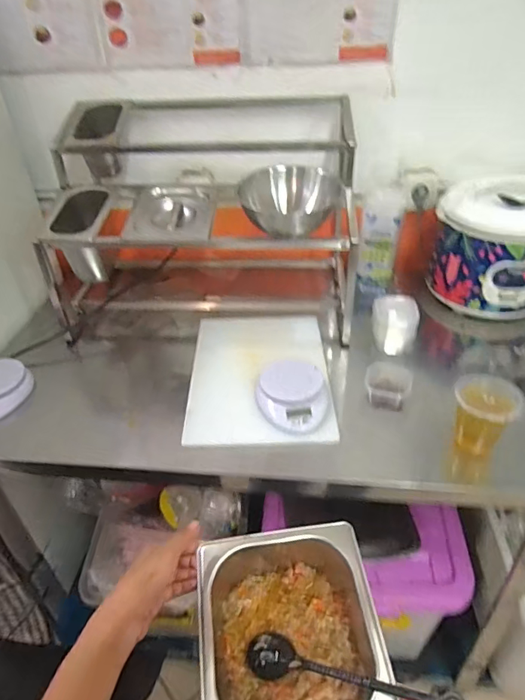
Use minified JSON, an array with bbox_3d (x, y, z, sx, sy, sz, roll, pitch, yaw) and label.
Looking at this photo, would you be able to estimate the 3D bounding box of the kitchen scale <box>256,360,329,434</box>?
[{"bbox_3d":[0.050,0.075,0.795,0.116,0.041,0.129,-2,38,0],"label":"kitchen scale"}]

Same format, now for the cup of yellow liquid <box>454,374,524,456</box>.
[{"bbox_3d":[0.335,0.104,0.727,0.087,0.102,0.091,-2,38,1],"label":"cup of yellow liquid"}]

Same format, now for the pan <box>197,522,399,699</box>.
[{"bbox_3d":[0.025,0.268,0.450,0.158,0.071,0.181,-6,38,-4],"label":"pan"}]

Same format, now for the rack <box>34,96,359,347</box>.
[{"bbox_3d":[-0.117,-0.283,1.005,0.584,0.391,0.387,0,38,3],"label":"rack"}]

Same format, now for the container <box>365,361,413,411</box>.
[{"bbox_3d":[0.218,0.063,0.827,0.076,0.060,0.066,12,40,18],"label":"container"}]

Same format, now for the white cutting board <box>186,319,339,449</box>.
[{"bbox_3d":[-0.005,0.040,0.875,0.248,0.019,0.342,-2,38,1],"label":"white cutting board"}]

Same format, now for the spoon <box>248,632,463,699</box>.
[{"bbox_3d":[0.074,0.285,0.410,0.189,0.024,0.036,-3,35,29],"label":"spoon"}]

